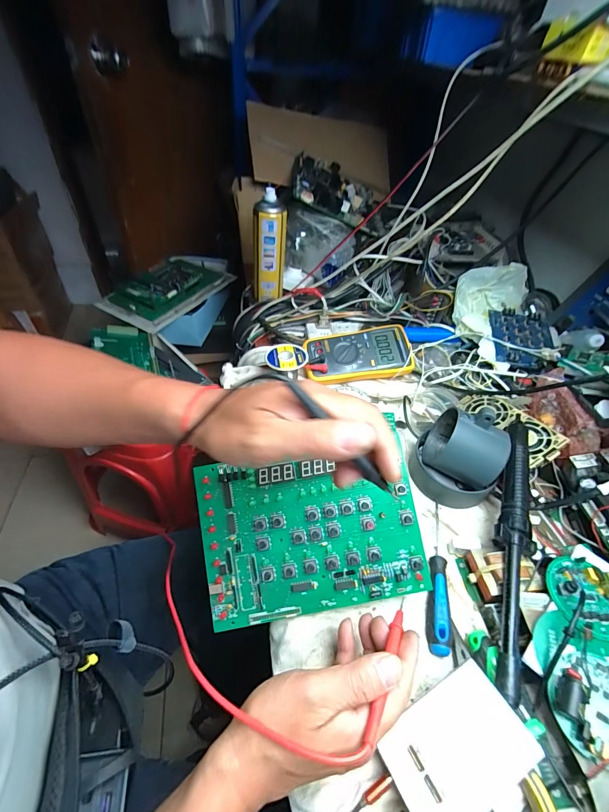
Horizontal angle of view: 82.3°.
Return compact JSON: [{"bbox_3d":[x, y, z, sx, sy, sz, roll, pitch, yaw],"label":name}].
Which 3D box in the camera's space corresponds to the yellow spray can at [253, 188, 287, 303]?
[{"bbox_3d":[-0.071,-0.312,0.701,0.065,0.195,0.052,-1,47,-6],"label":"yellow spray can"}]

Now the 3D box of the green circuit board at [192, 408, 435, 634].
[{"bbox_3d":[0.006,0.123,0.351,0.216,0.010,0.157,-11,82,-2],"label":"green circuit board"}]

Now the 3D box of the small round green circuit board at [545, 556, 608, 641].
[{"bbox_3d":[0.268,0.179,0.327,0.062,0.023,0.071,-18,51,-21],"label":"small round green circuit board"}]

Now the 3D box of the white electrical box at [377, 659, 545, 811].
[{"bbox_3d":[0.114,0.258,0.264,0.104,0.024,0.066,-19,51,-22],"label":"white electrical box"}]

